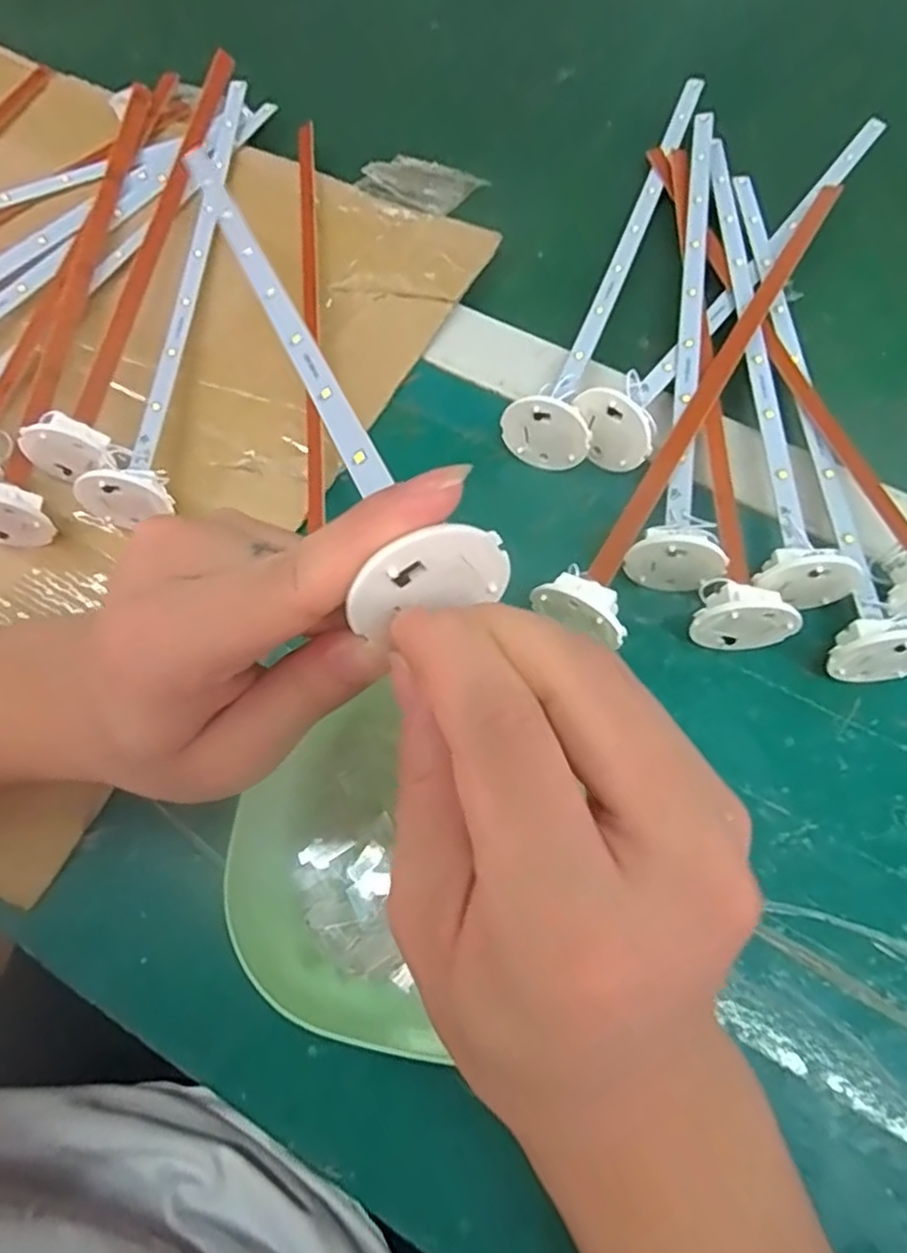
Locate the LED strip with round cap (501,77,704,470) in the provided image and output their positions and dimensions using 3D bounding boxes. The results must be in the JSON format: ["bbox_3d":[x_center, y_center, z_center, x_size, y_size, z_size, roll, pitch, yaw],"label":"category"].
[{"bbox_3d":[0.097,-0.199,0.349,0.040,0.034,0.291,23,71,10],"label":"LED strip with round cap"}]

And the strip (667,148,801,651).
[{"bbox_3d":[0.119,-0.131,0.321,0.035,0.035,0.289,3,69,3],"label":"strip"}]

